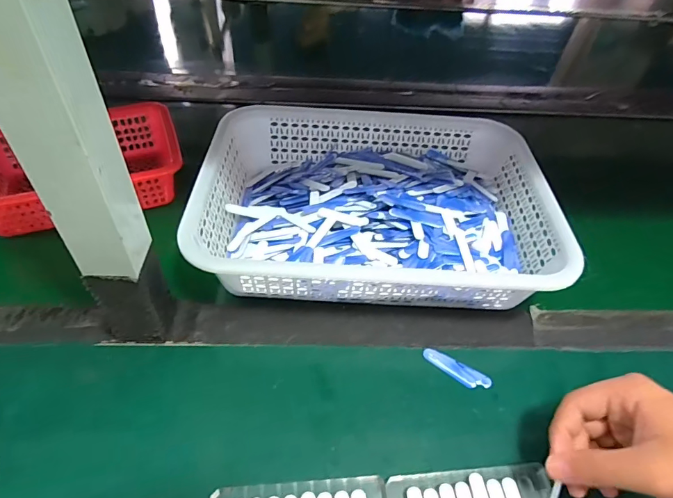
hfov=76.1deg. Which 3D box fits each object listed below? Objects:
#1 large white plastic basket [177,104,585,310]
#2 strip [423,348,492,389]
[{"bbox_3d":[0.039,-0.050,0.472,0.349,0.079,0.248,2,47,-2],"label":"large white plastic basket"},{"bbox_3d":[0.107,0.107,0.386,0.062,0.004,0.016,24,50,17],"label":"strip"}]

